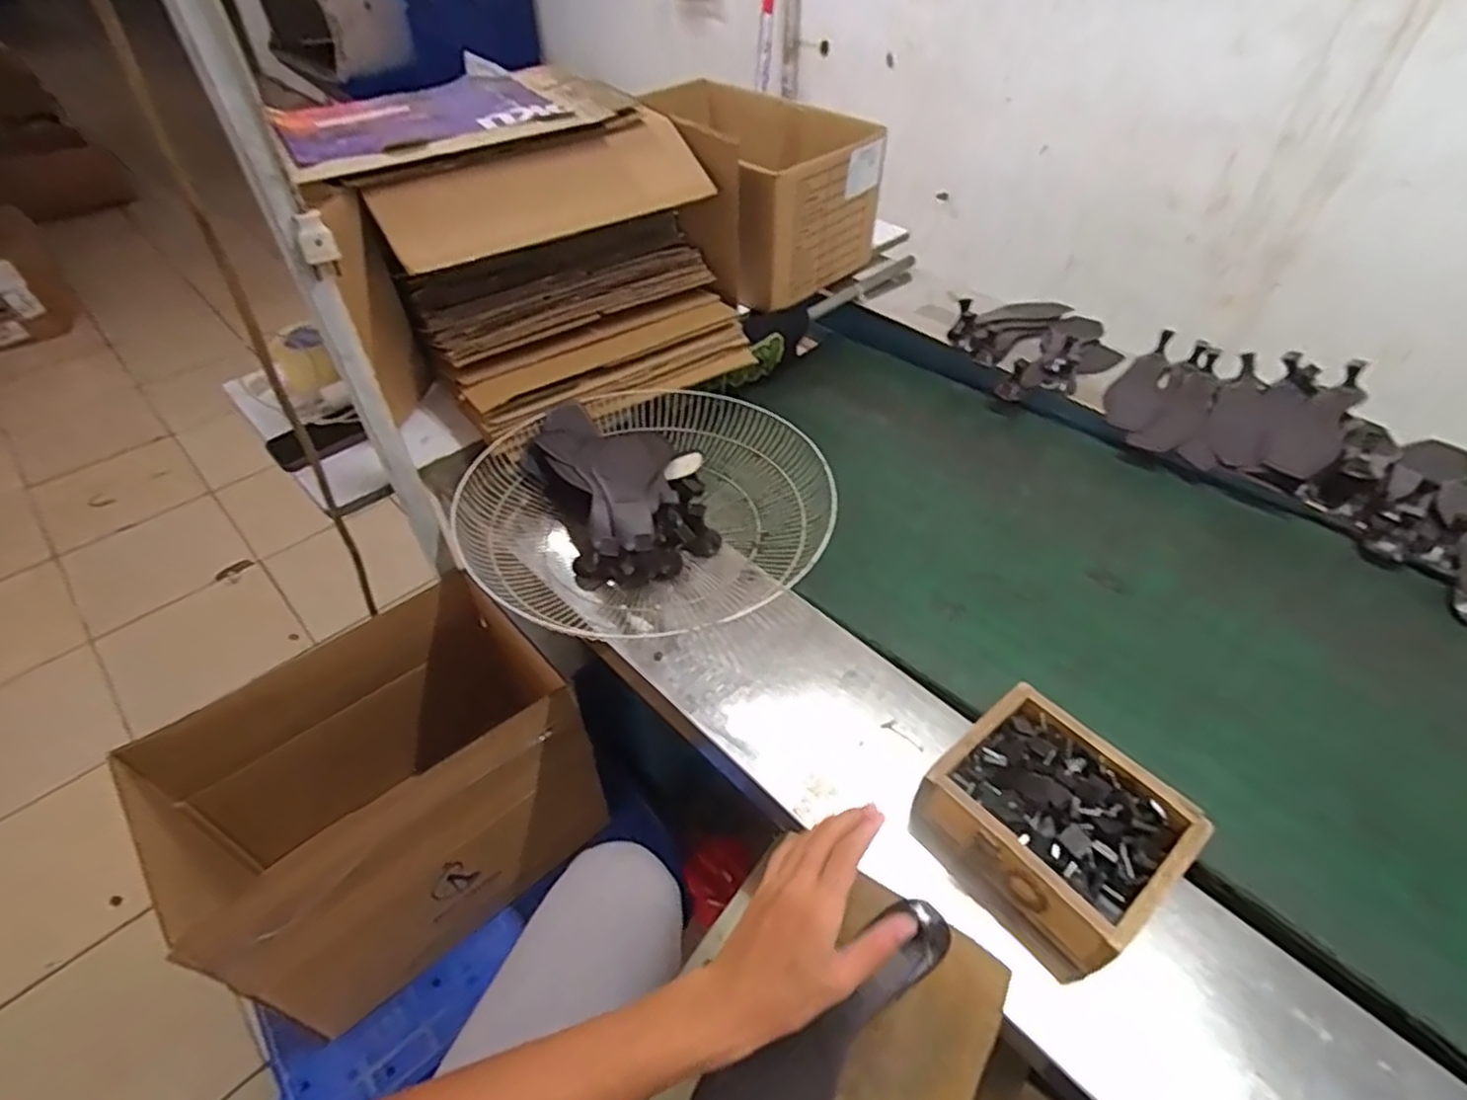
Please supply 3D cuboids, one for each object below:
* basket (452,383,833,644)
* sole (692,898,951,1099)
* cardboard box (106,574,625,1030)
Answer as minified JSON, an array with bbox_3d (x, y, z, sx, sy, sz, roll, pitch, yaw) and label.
[{"bbox_3d":[-0.110,-0.070,0.864,0.416,0.066,0.393,0,46,0],"label":"basket"},{"bbox_3d":[0.059,0.343,0.479,0.225,0.034,0.068,-37,56,-17],"label":"sole"},{"bbox_3d":[-0.451,0.306,0.959,0.465,0.317,0.327,-29,53,-26],"label":"cardboard box"}]

